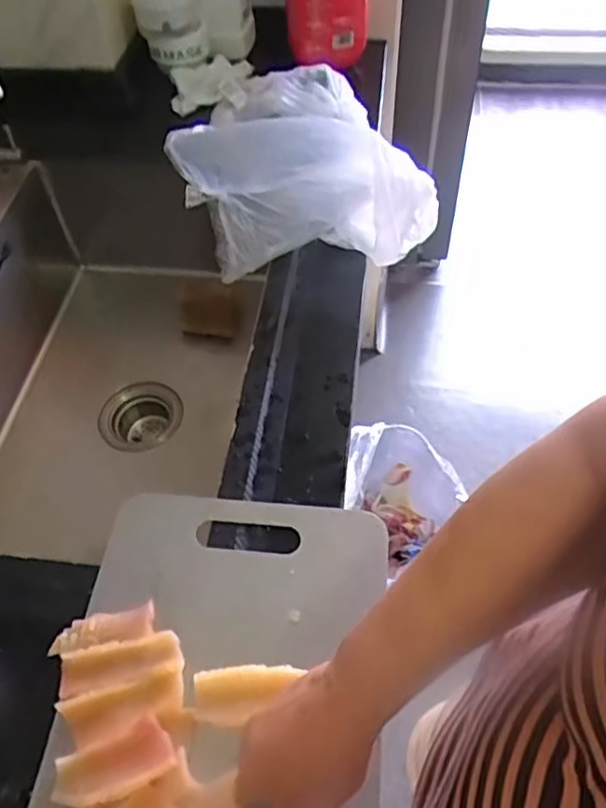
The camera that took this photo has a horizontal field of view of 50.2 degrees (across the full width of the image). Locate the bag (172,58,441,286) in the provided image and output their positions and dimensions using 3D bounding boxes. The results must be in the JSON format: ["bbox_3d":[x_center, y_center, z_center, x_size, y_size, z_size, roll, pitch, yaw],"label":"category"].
[{"bbox_3d":[-0.005,-0.238,0.678,0.276,0.179,0.105,11,56,11],"label":"bag"}]

